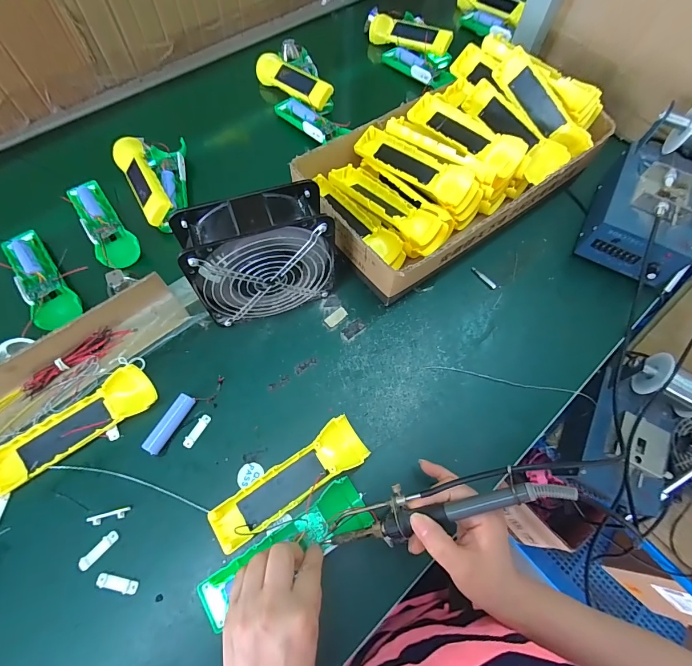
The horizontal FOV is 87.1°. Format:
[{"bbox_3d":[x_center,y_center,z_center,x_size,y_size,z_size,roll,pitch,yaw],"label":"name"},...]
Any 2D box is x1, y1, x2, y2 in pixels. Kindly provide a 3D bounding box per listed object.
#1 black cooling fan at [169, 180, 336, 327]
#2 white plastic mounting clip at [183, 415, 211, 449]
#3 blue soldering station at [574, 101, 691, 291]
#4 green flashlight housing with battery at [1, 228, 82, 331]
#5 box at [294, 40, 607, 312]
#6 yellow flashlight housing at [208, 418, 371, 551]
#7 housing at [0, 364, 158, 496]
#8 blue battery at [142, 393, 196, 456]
[{"bbox_3d":[-0.088,-0.080,0.403,0.154,0.145,0.068,-18,69,-11],"label":"black cooling fan"},{"bbox_3d":[-0.162,0.107,0.396,0.011,0.004,0.039,27,68,8],"label":"white plastic mounting clip"},{"bbox_3d":[0.419,-0.178,0.464,0.145,0.128,0.220,37,70,12],"label":"blue soldering station"},{"bbox_3d":[-0.388,-0.071,0.459,0.048,0.027,0.149,-38,74,-17],"label":"green flashlight housing with battery"},{"bbox_3d":[0.147,-0.238,0.496,0.410,0.111,0.224,-36,72,-17],"label":"box"},{"bbox_3d":[-0.053,0.151,0.368,0.161,0.024,0.047,-34,72,-16],"label":"yellow flashlight housing"},{"bbox_3d":[-0.282,0.099,0.376,0.163,0.025,0.047,-33,72,-16],"label":"housing"},{"bbox_3d":[-0.189,0.097,0.391,0.018,0.016,0.066,29,68,9],"label":"blue battery"}]

